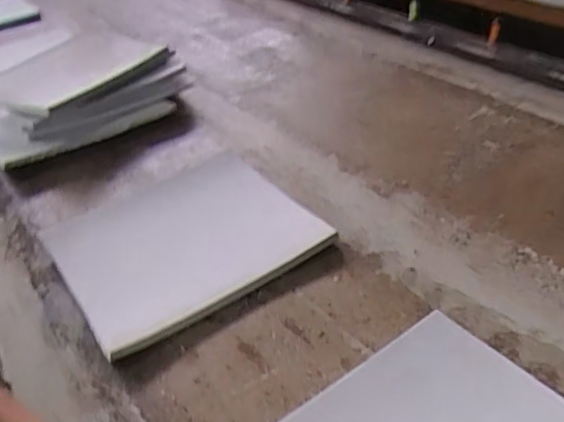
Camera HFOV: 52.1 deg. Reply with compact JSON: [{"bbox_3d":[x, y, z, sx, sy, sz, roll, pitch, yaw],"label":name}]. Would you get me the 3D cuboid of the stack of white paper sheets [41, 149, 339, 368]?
[{"bbox_3d":[-0.118,0.026,0.681,0.272,0.022,0.263,-26,40,-24],"label":"stack of white paper sheets"}]

